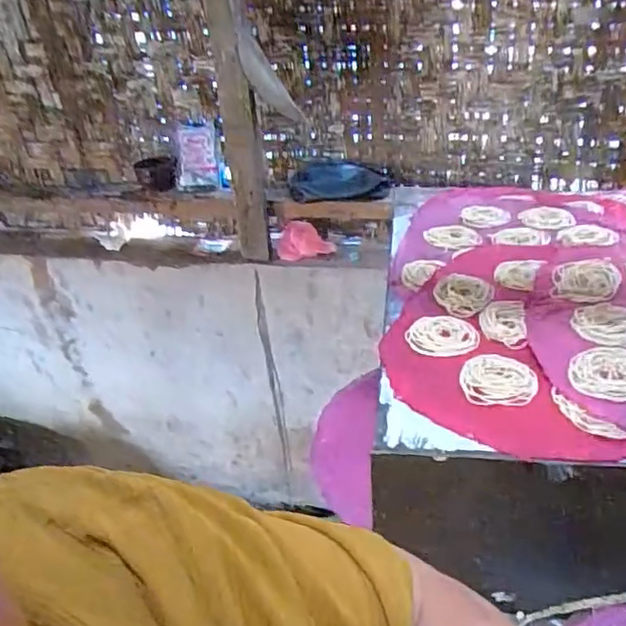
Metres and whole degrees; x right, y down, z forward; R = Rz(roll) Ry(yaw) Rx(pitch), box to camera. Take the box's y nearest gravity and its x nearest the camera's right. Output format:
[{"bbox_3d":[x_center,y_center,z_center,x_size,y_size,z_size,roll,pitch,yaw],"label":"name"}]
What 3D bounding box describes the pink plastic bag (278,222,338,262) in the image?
[{"bbox_3d":[-0.016,-0.156,1.329,0.124,0.053,0.086,-3,33,4],"label":"pink plastic bag"}]

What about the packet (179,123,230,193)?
[{"bbox_3d":[-0.237,-0.320,1.305,0.106,0.134,0.020,-2,26,10],"label":"packet"}]

